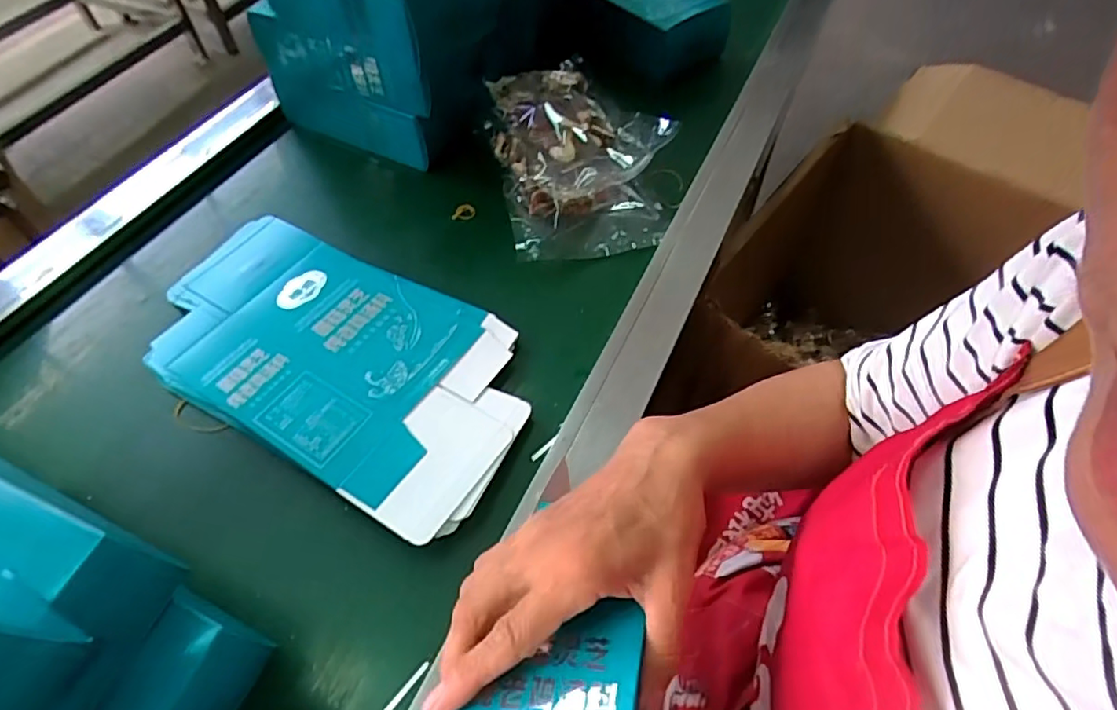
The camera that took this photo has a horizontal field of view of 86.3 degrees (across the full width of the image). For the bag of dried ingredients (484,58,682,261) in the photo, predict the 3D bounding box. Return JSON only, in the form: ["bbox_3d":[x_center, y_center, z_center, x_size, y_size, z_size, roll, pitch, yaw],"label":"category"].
[{"bbox_3d":[0.027,-0.230,0.709,0.197,0.096,0.245,-10,55,-10],"label":"bag of dried ingredients"}]

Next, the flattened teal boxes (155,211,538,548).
[{"bbox_3d":[-0.212,-0.008,0.569,0.397,0.013,0.217,27,57,16],"label":"flattened teal boxes"}]

